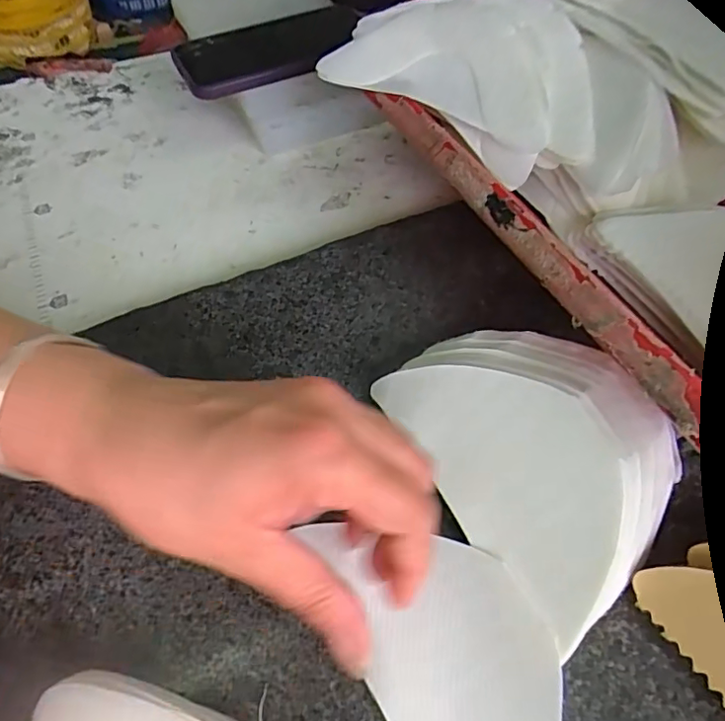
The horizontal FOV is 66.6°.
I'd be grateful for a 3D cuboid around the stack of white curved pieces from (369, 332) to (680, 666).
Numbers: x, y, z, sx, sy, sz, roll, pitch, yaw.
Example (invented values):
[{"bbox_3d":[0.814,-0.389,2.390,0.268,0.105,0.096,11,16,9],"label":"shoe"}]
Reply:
[{"bbox_3d":[0.086,0.034,0.266,0.115,0.033,0.142,-30,60,-20],"label":"stack of white curved pieces"}]

